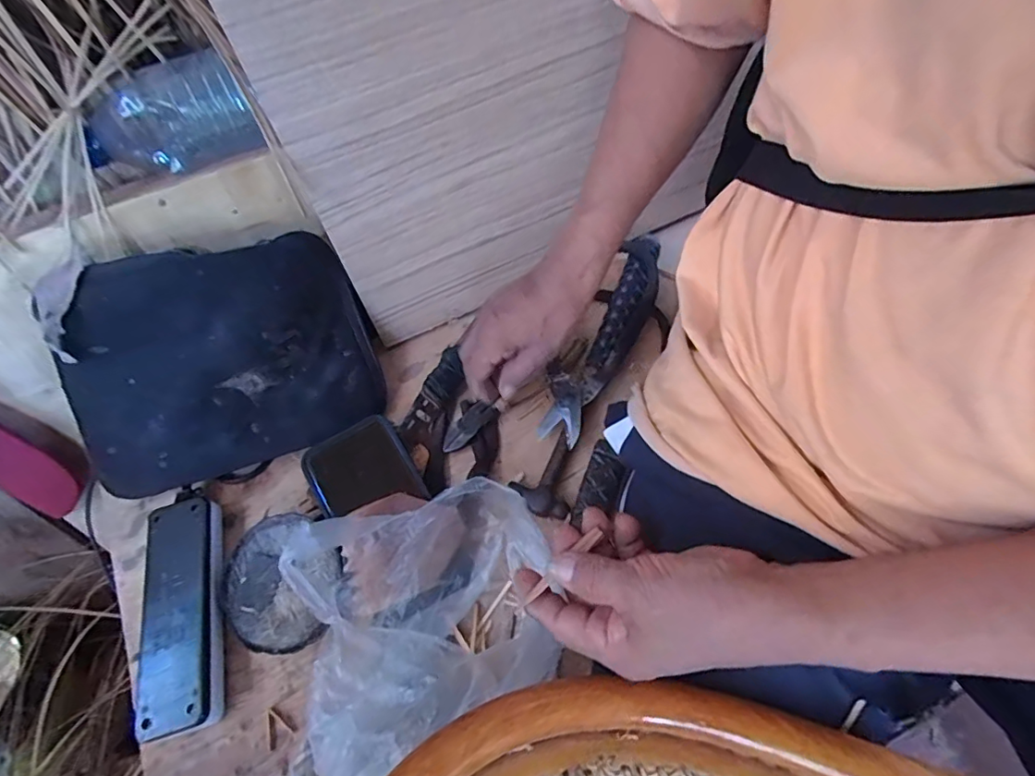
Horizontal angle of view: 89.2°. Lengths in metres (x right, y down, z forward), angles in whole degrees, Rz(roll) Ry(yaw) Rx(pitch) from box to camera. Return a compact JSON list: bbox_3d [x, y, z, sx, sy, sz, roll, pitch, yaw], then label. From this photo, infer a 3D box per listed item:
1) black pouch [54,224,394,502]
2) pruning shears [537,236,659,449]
[{"bbox_3d":[-0.255,-0.021,0.441,0.250,0.185,0.050,-23,19,-13],"label":"black pouch"},{"bbox_3d":[0.082,-0.051,0.496,0.058,0.026,0.229,26,65,18],"label":"pruning shears"}]

